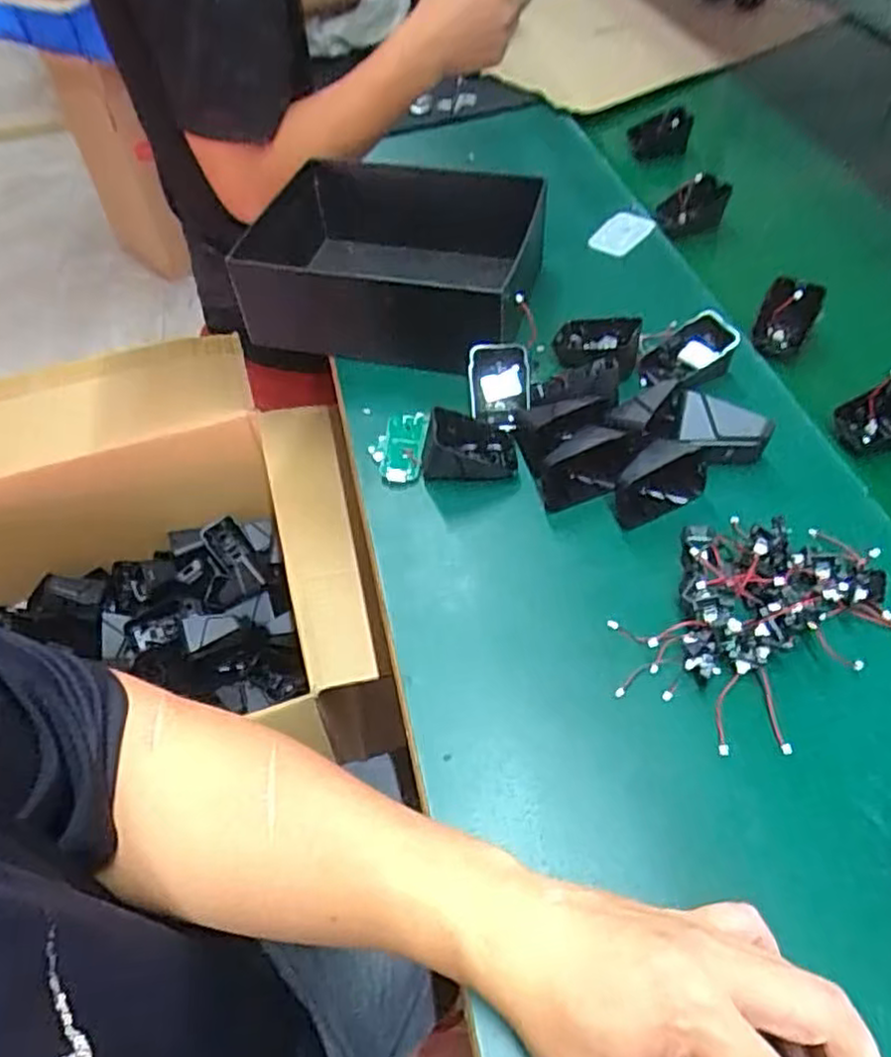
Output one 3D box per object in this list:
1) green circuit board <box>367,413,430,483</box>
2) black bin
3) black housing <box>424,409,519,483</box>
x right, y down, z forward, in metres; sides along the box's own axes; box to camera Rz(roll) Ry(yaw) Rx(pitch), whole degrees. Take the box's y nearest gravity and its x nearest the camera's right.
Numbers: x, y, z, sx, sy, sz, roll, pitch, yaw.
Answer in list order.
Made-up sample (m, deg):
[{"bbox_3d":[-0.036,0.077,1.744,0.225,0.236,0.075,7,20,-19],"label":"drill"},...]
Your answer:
[{"bbox_3d":[-0.036,-0.063,0.548,0.043,0.007,0.062,0,63,19],"label":"green circuit board"},{"bbox_3d":[-0.060,-0.235,0.632,0.272,0.090,0.189,6,53,10],"label":"black bin"},{"bbox_3d":[0.017,-0.059,0.525,0.070,0.039,0.046,-7,52,0],"label":"black housing"}]

